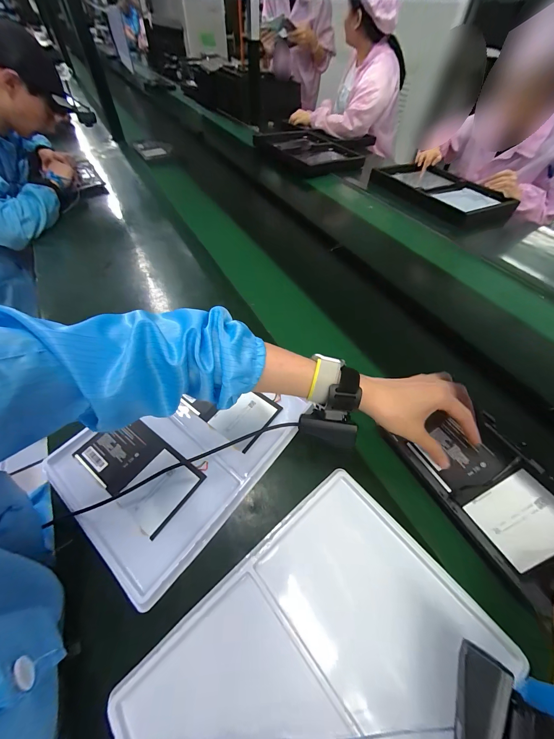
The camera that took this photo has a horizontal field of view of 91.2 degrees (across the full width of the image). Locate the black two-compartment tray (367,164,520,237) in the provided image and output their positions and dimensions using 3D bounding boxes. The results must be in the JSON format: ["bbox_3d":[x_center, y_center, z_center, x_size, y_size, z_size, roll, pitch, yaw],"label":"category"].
[{"bbox_3d":[0.592,-0.646,0.989,0.362,0.033,0.480,-19,58,-16],"label":"black two-compartment tray"}]

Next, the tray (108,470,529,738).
[{"bbox_3d":[0.040,0.290,0.262,0.322,0.033,0.226,-35,59,-21],"label":"tray"}]

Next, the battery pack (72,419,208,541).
[{"bbox_3d":[-0.192,0.134,0.377,0.169,0.010,0.092,32,59,18],"label":"battery pack"}]

